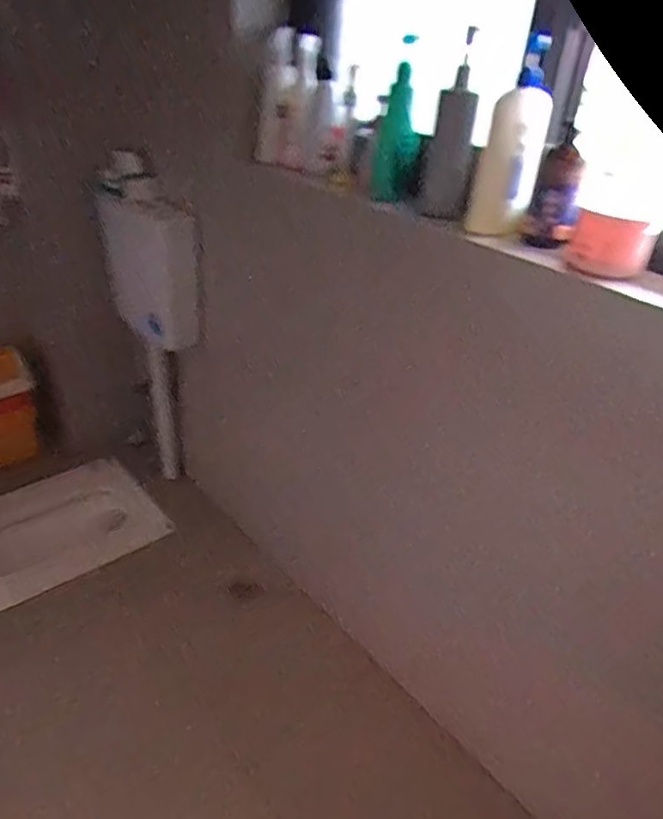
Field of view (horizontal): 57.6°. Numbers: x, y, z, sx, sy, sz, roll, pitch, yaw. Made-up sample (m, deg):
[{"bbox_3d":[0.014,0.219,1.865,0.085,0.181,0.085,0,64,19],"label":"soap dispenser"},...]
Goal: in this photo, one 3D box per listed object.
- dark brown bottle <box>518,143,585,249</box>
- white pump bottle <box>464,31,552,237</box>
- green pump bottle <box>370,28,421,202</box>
[{"bbox_3d":[0.345,-0.326,0.928,0.073,0.140,0.060,15,32,13],"label":"dark brown bottle"},{"bbox_3d":[0.280,-0.411,0.925,0.089,0.267,0.073,17,33,17],"label":"white pump bottle"},{"bbox_3d":[0.123,-0.514,1.087,0.074,0.261,0.087,7,31,0],"label":"green pump bottle"}]

